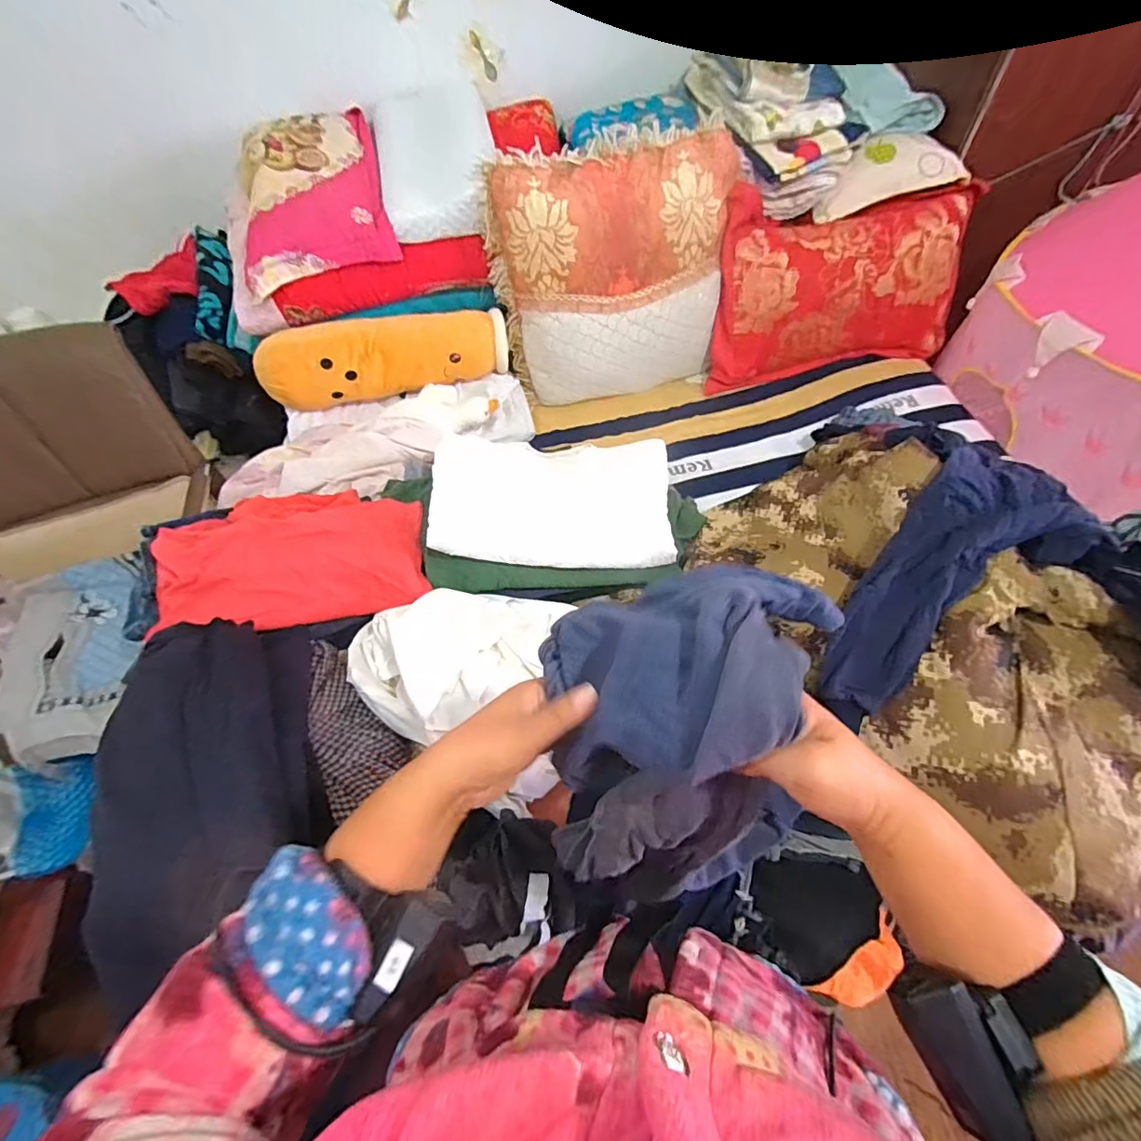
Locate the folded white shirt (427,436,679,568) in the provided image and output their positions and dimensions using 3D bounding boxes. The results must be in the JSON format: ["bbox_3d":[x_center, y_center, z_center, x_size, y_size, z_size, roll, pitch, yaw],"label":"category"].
[{"bbox_3d":[-0.038,-0.159,1.115,0.493,0.066,0.317,4,58,-1],"label":"folded white shirt"}]

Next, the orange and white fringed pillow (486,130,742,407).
[{"bbox_3d":[0.133,-0.734,1.388,0.623,0.616,0.160,-14,40,-5],"label":"orange and white fringed pillow"}]

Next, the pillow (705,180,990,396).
[{"bbox_3d":[0.732,-0.753,1.488,0.704,0.533,0.160,-8,33,-9],"label":"pillow"}]

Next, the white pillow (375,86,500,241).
[{"bbox_3d":[-0.350,-1.073,1.387,0.305,0.145,0.604,-12,57,-3],"label":"white pillow"}]

